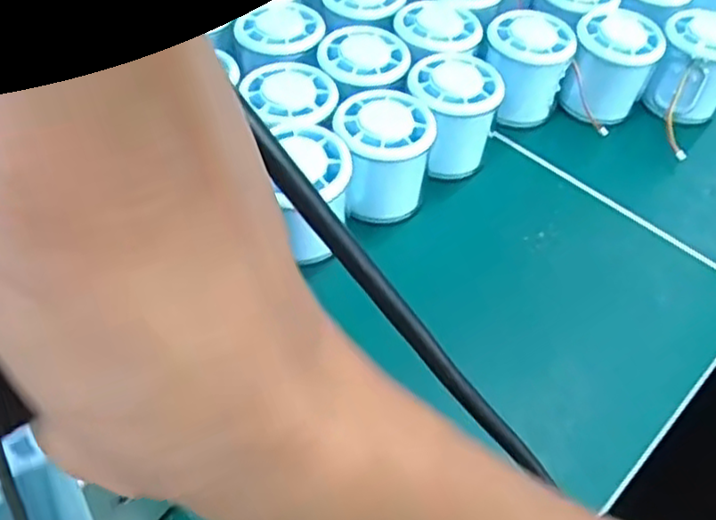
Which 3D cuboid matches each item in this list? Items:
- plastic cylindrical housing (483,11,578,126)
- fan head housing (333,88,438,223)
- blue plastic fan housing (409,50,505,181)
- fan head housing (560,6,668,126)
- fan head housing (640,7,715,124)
[{"bbox_3d":[0.112,-0.128,0.472,0.053,0.057,0.048,16,51,10],"label":"plastic cylindrical housing"},{"bbox_3d":[0.014,-0.060,0.413,0.053,0.057,0.052,2,50,-2],"label":"fan head housing"},{"bbox_3d":[0.058,-0.086,0.439,0.053,0.060,0.059,8,50,4],"label":"blue plastic fan housing"},{"bbox_3d":[0.171,-0.130,0.476,0.055,0.056,0.057,20,52,13],"label":"fan head housing"},{"bbox_3d":[0.229,-0.130,0.478,0.051,0.056,0.052,24,53,16],"label":"fan head housing"}]

